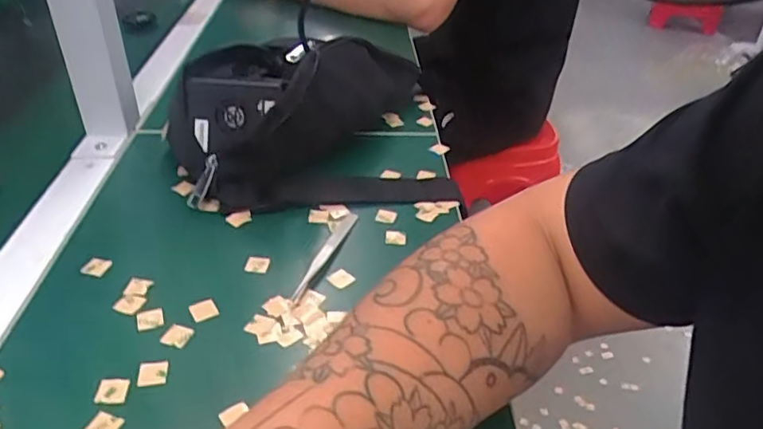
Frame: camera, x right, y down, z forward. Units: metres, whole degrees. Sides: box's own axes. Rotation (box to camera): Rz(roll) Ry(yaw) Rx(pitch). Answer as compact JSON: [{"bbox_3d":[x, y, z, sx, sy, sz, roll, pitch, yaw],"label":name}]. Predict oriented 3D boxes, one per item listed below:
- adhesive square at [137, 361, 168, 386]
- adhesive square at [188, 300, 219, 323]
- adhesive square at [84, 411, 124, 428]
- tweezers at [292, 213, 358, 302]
[{"bbox_3d":[-0.132,0.090,0.336,0.016,0.004,0.016,-4,35,-9],"label":"adhesive square"},{"bbox_3d":[-0.115,0.062,0.378,0.016,0.004,0.015,-21,52,-31],"label":"adhesive square"},{"bbox_3d":[-0.146,0.110,0.306,0.016,0.004,0.016,13,36,15],"label":"adhesive square"},{"bbox_3d":[-0.039,0.027,0.427,0.011,0.006,0.111,12,36,14],"label":"tweezers"}]

